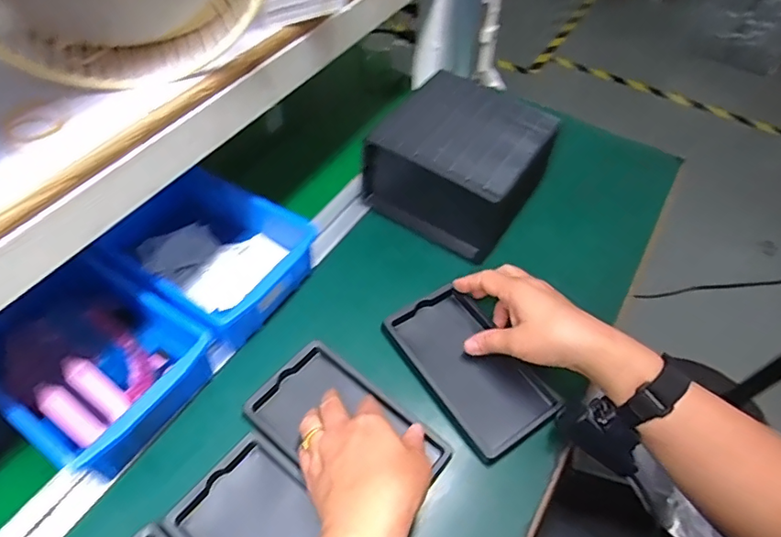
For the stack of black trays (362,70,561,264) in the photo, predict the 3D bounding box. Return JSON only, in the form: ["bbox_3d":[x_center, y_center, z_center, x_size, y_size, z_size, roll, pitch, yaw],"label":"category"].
[{"bbox_3d":[0.077,-0.118,0.591,0.160,0.103,0.159,30,57,19],"label":"stack of black trays"}]

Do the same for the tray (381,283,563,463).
[{"bbox_3d":[0.073,0.090,0.492,0.093,0.022,0.159,-28,59,-22],"label":"tray"}]

